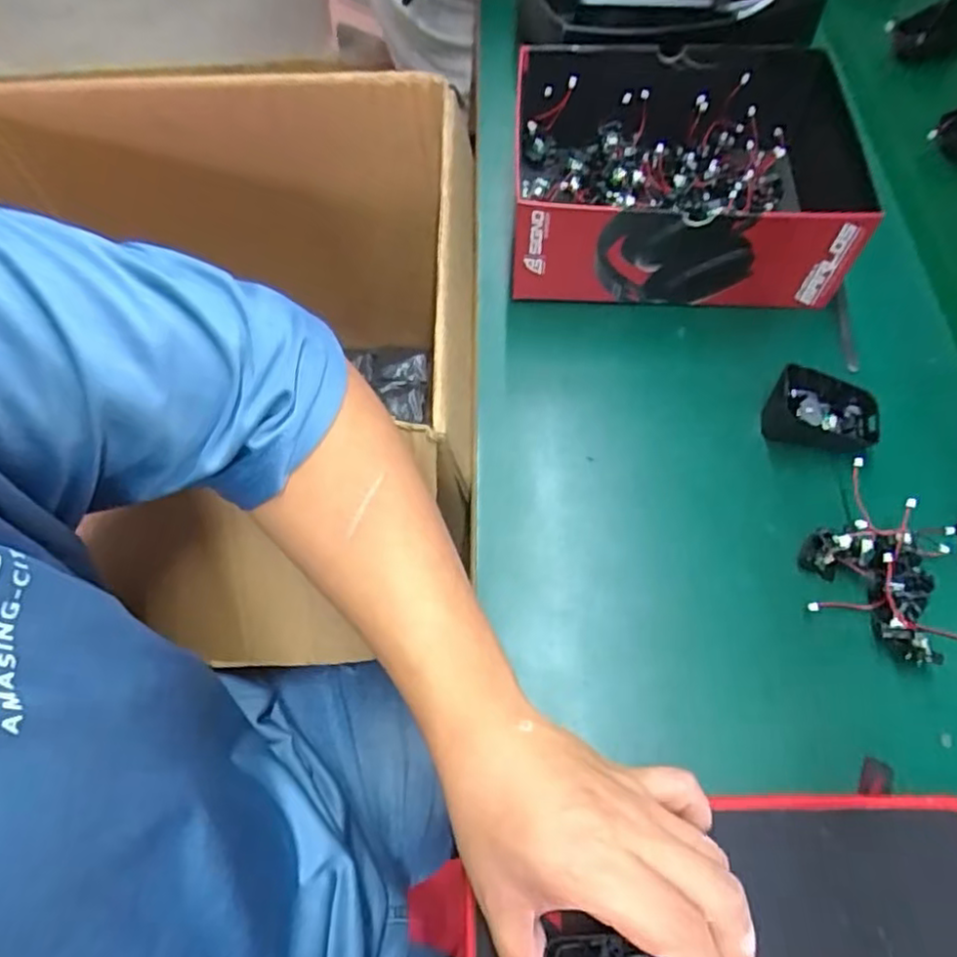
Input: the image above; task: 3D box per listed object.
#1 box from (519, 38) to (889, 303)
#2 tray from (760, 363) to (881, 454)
[{"bbox_3d":[0.147,-0.230,0.511,0.229,0.090,0.181,3,63,5],"label":"box"},{"bbox_3d":[0.226,-0.044,0.435,0.067,0.034,0.044,24,67,15],"label":"tray"}]

